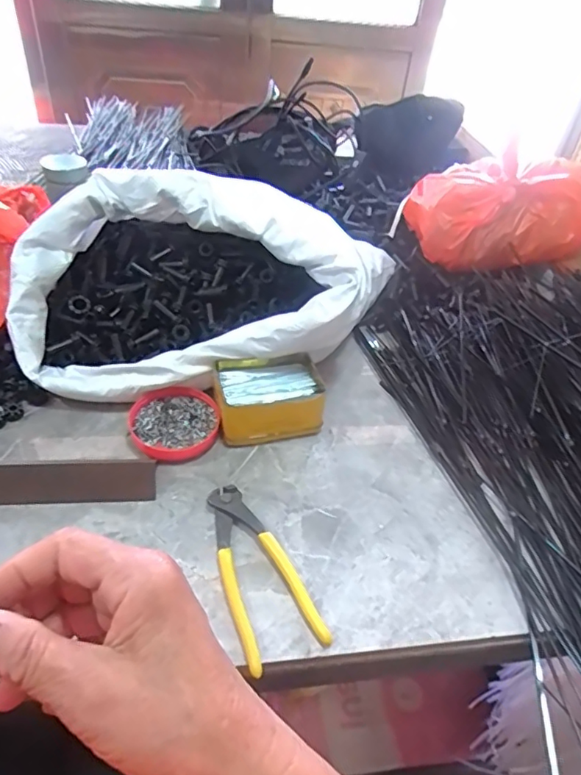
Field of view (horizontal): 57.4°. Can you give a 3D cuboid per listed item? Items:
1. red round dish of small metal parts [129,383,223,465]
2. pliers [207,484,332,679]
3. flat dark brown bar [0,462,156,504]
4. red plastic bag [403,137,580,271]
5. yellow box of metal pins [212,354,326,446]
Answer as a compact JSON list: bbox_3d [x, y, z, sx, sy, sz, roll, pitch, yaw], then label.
[{"bbox_3d":[-0.119,0.037,0.552,0.088,0.029,0.082,4,43,-4],"label":"red round dish of small metal parts"},{"bbox_3d":[-0.028,0.152,0.456,0.067,0.015,0.162,-11,46,-19],"label":"pliers"},{"bbox_3d":[-0.236,0.086,0.492,0.214,0.018,0.035,0,43,-8],"label":"flat dark brown bar"},{"bbox_3d":[0.293,-0.254,0.757,0.238,0.119,0.150,-5,44,-14],"label":"red plastic bag"},{"bbox_3d":[-0.024,0.012,0.577,0.113,0.051,0.082,-7,45,-15],"label":"yellow box of metal pins"}]

